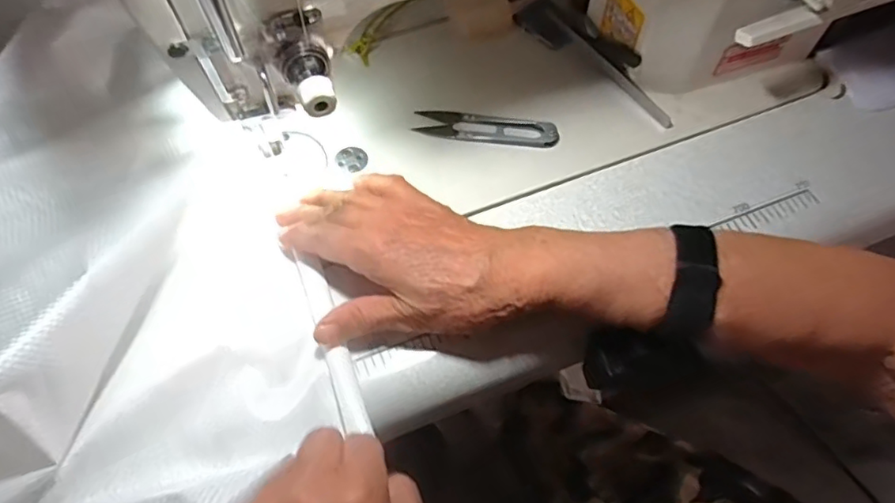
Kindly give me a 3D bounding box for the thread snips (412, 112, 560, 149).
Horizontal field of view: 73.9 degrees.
[{"bbox_3d":[0.028,-0.087,0.420,0.099,0.011,0.023,10,61,6],"label":"thread snips"}]

